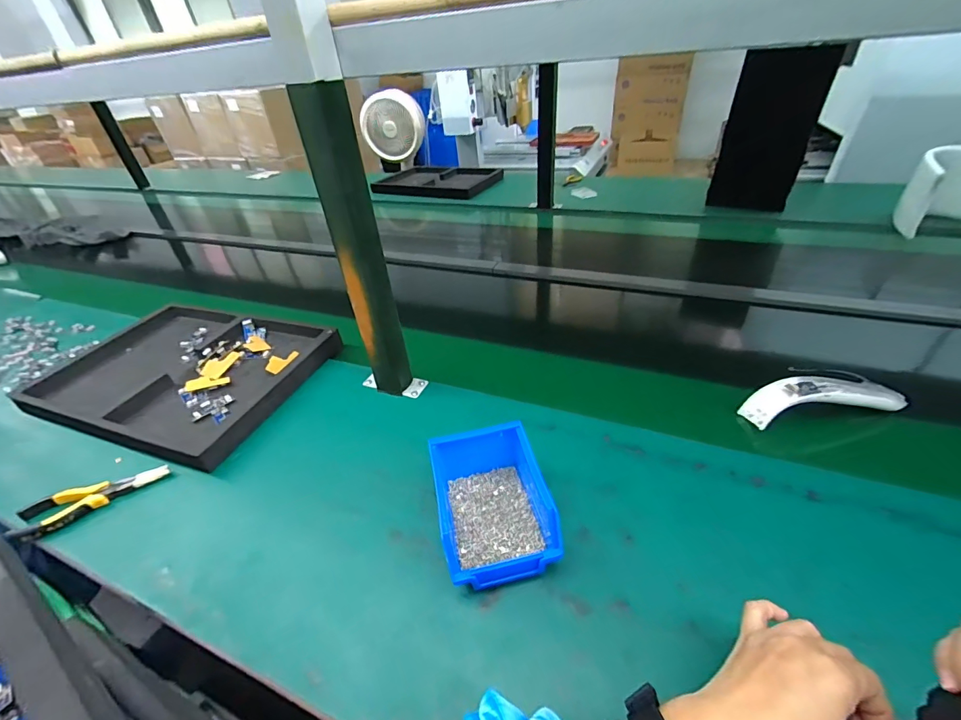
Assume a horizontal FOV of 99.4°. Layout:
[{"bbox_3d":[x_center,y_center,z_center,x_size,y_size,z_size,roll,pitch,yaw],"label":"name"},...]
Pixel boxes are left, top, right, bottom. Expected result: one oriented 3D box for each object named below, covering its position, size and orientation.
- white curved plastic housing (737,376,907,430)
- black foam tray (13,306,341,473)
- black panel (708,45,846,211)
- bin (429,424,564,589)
[{"bbox_3d":[0.457,0.048,0.552,0.193,0.049,0.058,-7,38,-3],"label":"white curved plastic housing"},{"bbox_3d":[-0.523,0.007,0.706,0.477,0.038,0.314,10,41,19],"label":"black foam tray"},{"bbox_3d":[0.693,-0.539,0.992,0.031,0.391,0.194,-40,52,-16],"label":"black panel"},{"bbox_3d":[0.011,0.151,0.434,0.107,0.077,0.154,-11,38,-7],"label":"bin"}]

